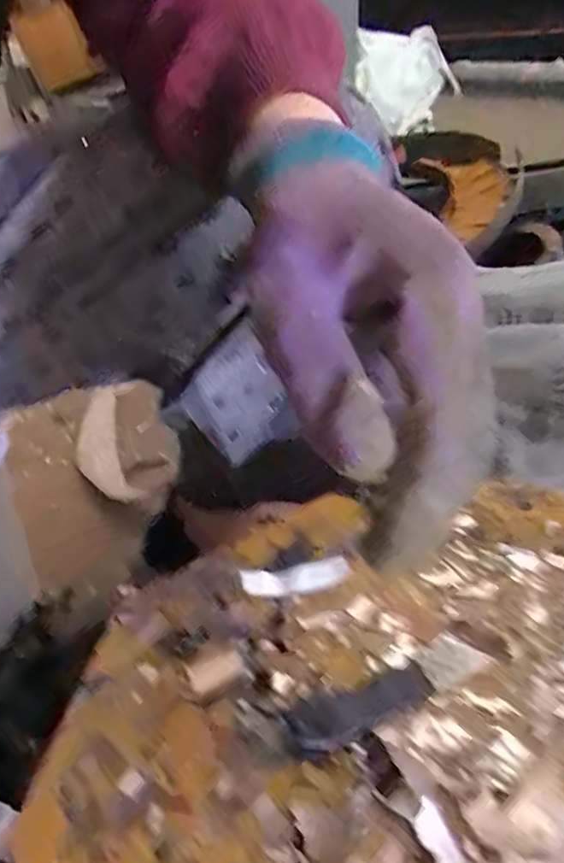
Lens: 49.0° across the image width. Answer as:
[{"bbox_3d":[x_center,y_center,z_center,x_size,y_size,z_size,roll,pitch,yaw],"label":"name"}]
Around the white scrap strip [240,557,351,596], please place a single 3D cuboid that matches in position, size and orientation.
[{"bbox_3d":[0.008,0.083,0.347,0.061,0.007,0.018,-8,34,-12],"label":"white scrap strip"}]

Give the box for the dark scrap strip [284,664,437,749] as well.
[{"bbox_3d":[0.036,0.124,0.282,0.071,0.004,0.025,-15,36,-21],"label":"dark scrap strip"}]

